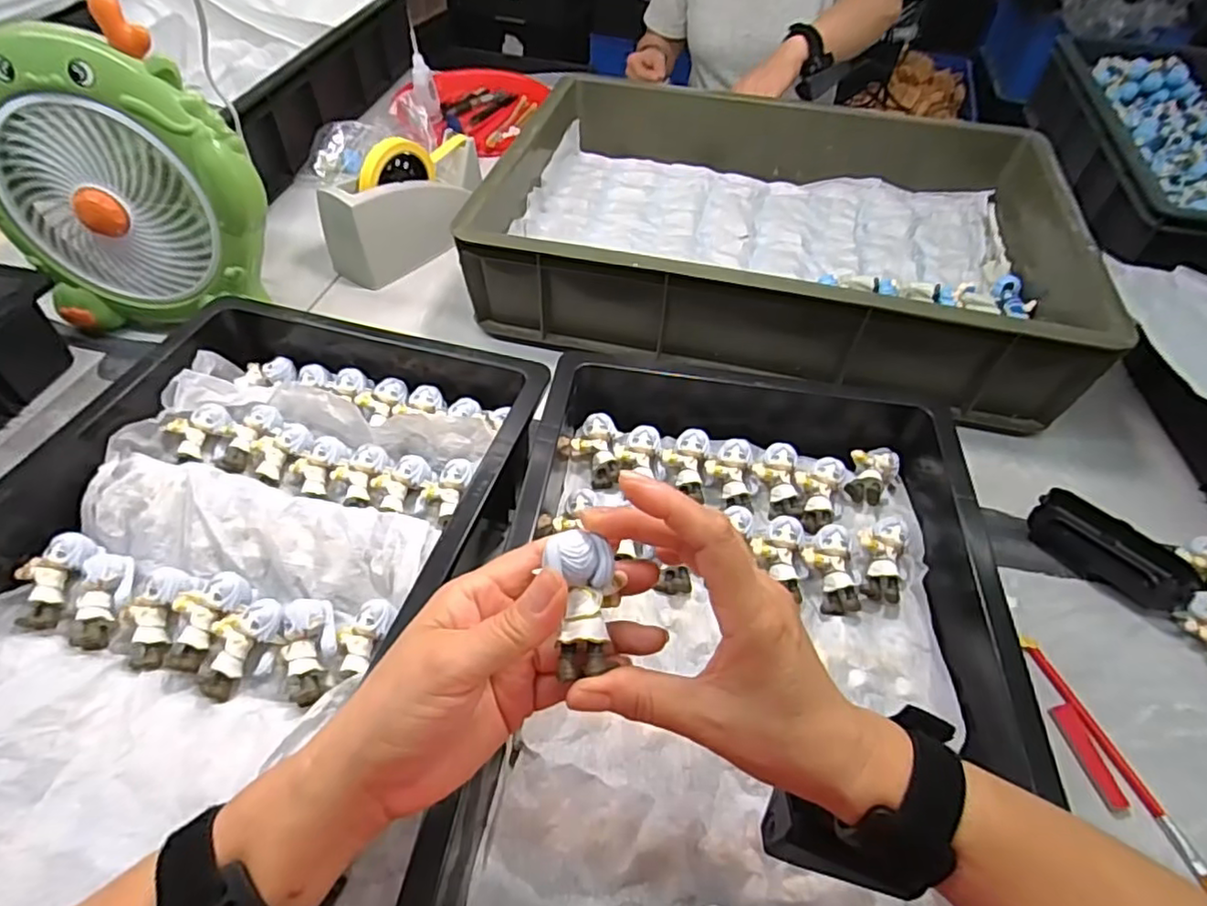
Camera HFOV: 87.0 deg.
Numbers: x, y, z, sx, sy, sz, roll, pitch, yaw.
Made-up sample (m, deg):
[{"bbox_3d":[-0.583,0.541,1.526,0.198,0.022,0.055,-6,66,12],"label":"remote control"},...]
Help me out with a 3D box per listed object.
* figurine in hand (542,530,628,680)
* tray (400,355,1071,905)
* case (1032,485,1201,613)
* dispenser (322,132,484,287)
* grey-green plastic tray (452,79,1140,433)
[{"bbox_3d":[-0.008,0.063,0.274,0.027,0.026,0.058,-3,84,-5],"label":"figurine in hand"},{"bbox_3d":[0.089,0.115,0.400,0.311,0.071,0.463,7,50,4],"label":"tray"},{"bbox_3d":[0.402,0.079,0.510,0.053,0.039,0.112,-31,57,-25],"label":"case"},{"bbox_3d":[-0.220,-0.288,0.726,0.073,0.109,0.195,29,54,21],"label":"dispenser"},{"bbox_3d":[0.181,-0.251,0.698,0.569,0.110,0.398,12,50,8],"label":"grey-green plastic tray"}]

